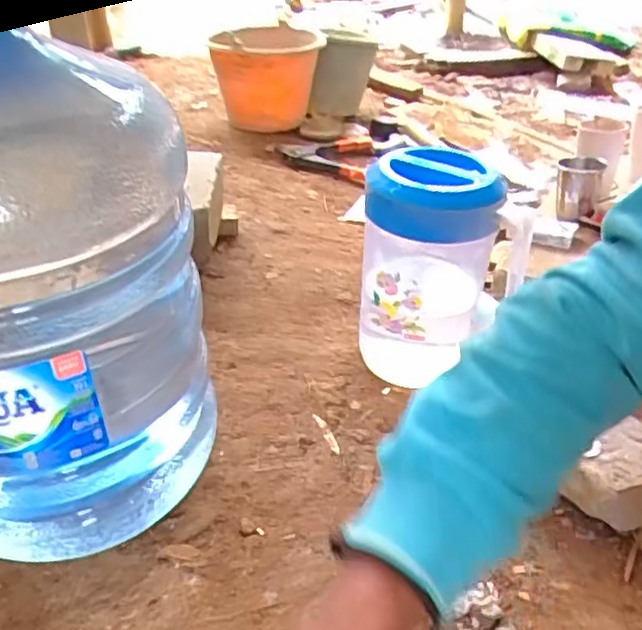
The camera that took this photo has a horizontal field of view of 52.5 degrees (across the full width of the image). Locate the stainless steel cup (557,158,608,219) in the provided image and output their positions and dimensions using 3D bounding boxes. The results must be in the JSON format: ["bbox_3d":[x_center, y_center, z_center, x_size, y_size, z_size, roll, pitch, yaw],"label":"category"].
[{"bbox_3d":[0.387,-0.183,0.983,0.069,0.087,0.057,12,38,16],"label":"stainless steel cup"}]

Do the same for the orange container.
[{"bbox_3d":[-0.119,-0.536,1.469,0.243,0.216,0.215,-3,36,-4],"label":"orange container"}]

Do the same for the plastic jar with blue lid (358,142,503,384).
[{"bbox_3d":[0.126,-0.058,0.802,0.150,0.285,0.163,0,36,0],"label":"plastic jar with blue lid"}]

